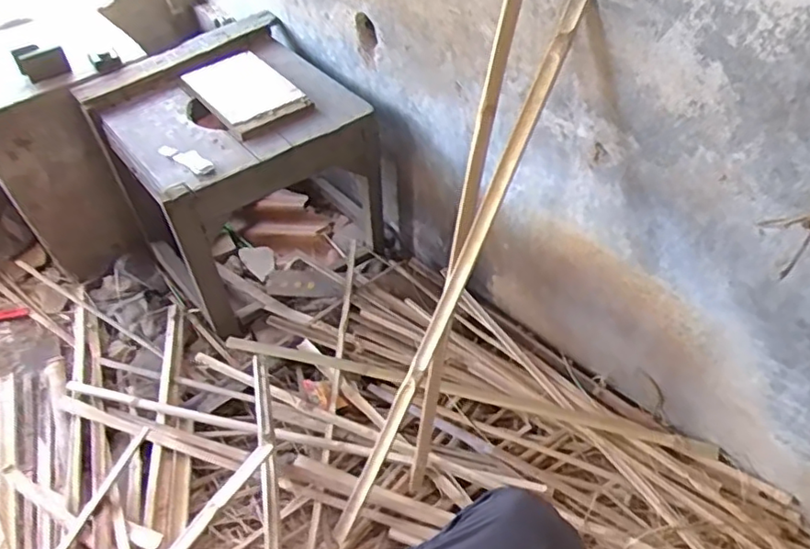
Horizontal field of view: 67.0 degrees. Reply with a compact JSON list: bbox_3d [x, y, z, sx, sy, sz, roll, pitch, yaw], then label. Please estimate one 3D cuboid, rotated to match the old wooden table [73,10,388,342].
[{"bbox_3d":[-0.317,-0.205,1.259,0.438,0.413,0.402,-31,51,-21],"label":"old wooden table"}]

